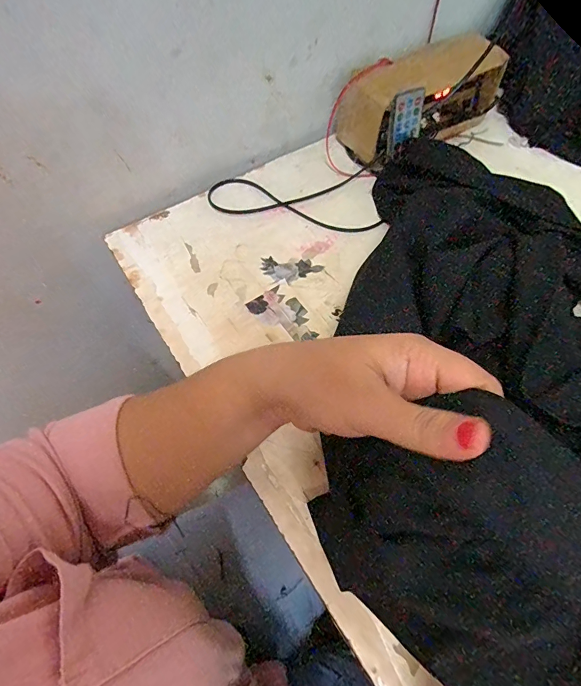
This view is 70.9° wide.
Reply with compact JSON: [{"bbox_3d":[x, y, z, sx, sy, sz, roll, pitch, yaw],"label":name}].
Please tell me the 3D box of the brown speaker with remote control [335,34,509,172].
[{"bbox_3d":[0.153,-0.285,0.483,0.194,0.082,0.092,-31,64,-15],"label":"brown speaker with remote control"}]

